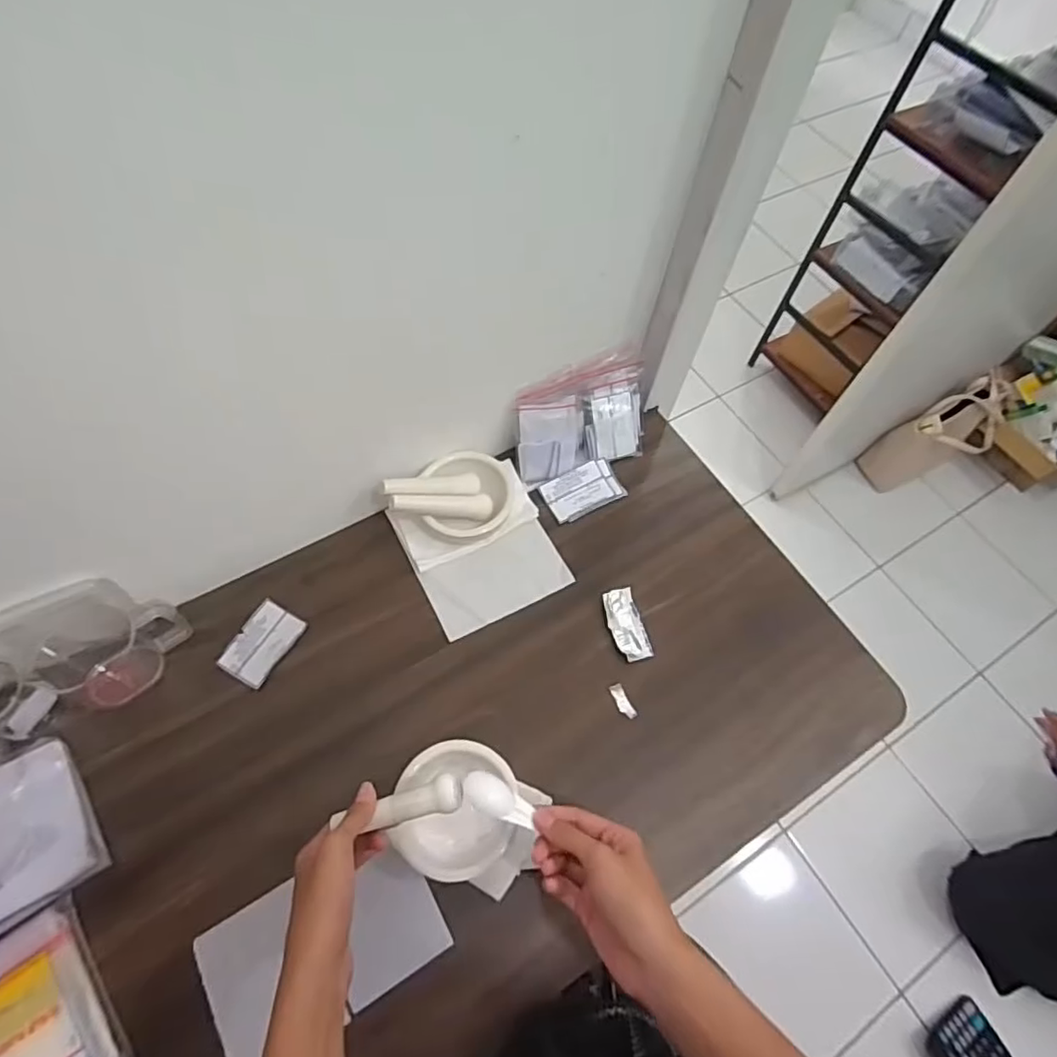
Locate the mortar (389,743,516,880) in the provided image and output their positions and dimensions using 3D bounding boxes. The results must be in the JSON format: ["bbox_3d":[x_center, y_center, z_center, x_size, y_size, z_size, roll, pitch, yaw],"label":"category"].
[{"bbox_3d":[-0.060,0.230,0.509,0.092,0.052,0.099,2,61,-3],"label":"mortar"}]

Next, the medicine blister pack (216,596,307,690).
[{"bbox_3d":[-0.253,0.109,0.593,0.052,0.004,0.074,28,62,11],"label":"medicine blister pack"}]

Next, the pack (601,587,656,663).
[{"bbox_3d":[0.097,0.094,0.615,0.034,0.006,0.072,-12,62,-11],"label":"pack"}]

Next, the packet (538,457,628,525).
[{"bbox_3d":[0.059,-0.043,0.685,0.082,0.009,0.051,-23,65,-16],"label":"packet"}]

